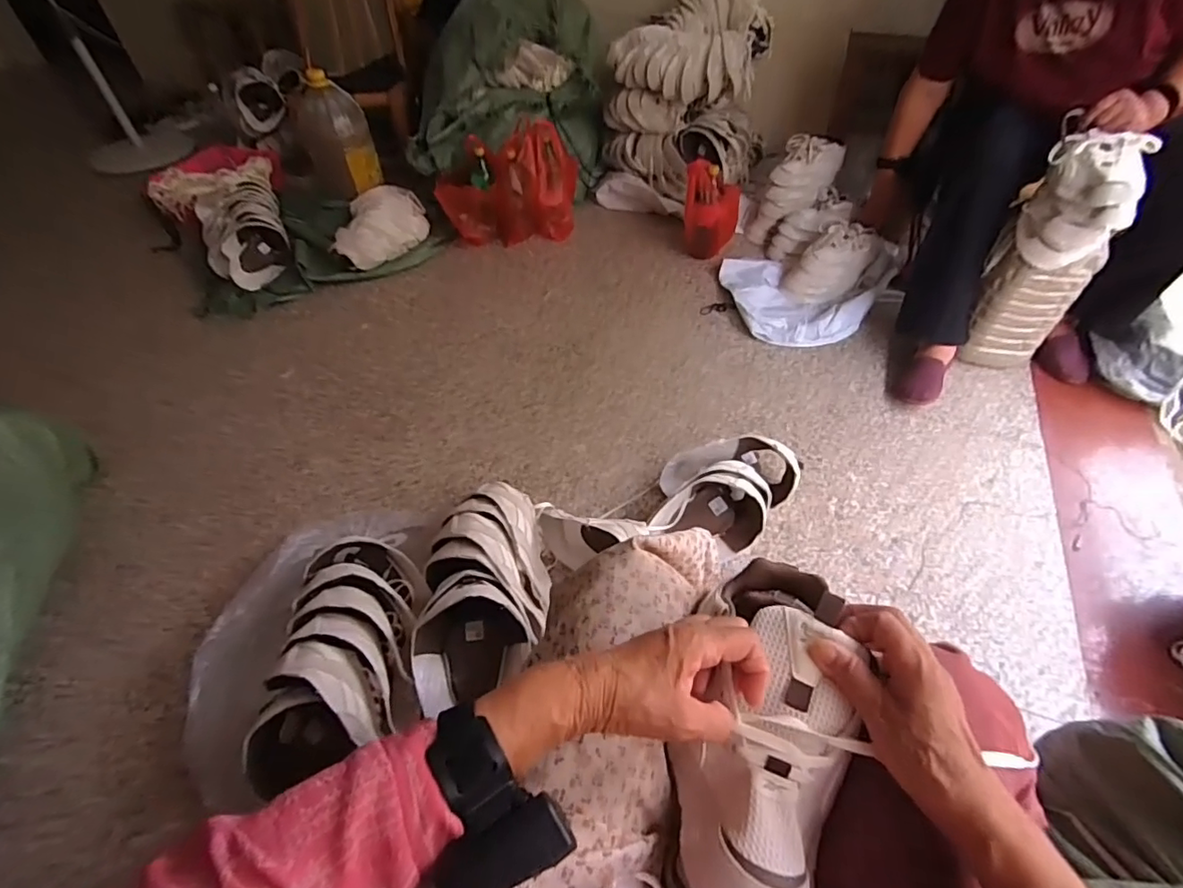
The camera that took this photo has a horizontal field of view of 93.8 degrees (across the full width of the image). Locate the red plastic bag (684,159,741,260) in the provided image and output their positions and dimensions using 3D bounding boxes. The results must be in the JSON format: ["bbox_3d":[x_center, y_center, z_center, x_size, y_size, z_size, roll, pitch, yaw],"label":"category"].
[{"bbox_3d":[0.329,-0.626,1.502,0.161,0.224,0.091,8,51,7],"label":"red plastic bag"}]

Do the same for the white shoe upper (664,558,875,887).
[{"bbox_3d":[0.123,0.198,0.384,0.105,0.056,0.240,15,64,12],"label":"white shoe upper"}]

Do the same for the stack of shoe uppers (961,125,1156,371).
[{"bbox_3d":[0.901,-0.358,1.128,0.139,0.449,0.193,-35,59,-26],"label":"stack of shoe uppers"}]

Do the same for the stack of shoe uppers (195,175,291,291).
[{"bbox_3d":[-0.957,-0.592,1.531,0.192,0.110,0.444,-21,52,-17],"label":"stack of shoe uppers"}]

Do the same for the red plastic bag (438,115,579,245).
[{"bbox_3d":[-0.238,-0.749,1.607,0.398,0.253,0.204,-6,51,-5],"label":"red plastic bag"}]

